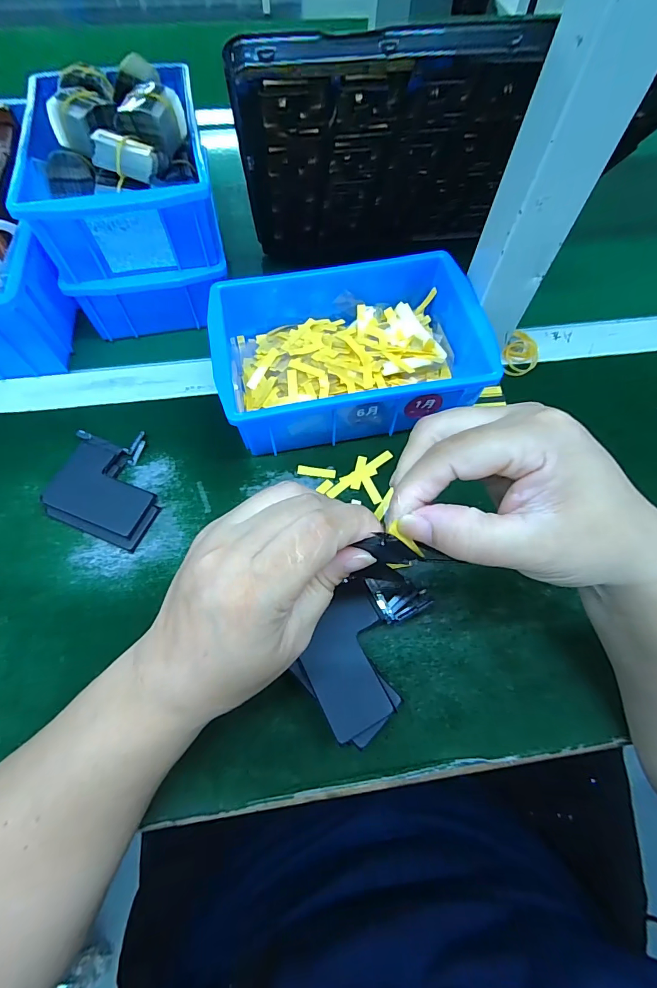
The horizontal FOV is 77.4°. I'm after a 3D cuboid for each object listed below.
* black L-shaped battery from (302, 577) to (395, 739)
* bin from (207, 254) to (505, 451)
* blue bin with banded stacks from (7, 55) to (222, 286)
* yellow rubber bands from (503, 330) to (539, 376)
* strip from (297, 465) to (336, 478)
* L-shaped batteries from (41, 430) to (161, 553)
[{"bbox_3d":[0.013,0.096,0.244,0.053,0.004,0.077,-20,67,-12],"label":"black L-shaped battery"},{"bbox_3d":[0.013,-0.116,0.337,0.202,0.073,0.144,-9,64,-7],"label":"bin"},{"bbox_3d":[-0.166,-0.265,0.331,0.130,0.077,0.178,-10,66,-6],"label":"blue bin with banded stacks"},{"bbox_3d":[0.175,-0.127,0.373,0.030,0.011,0.044,29,66,12],"label":"yellow rubber bands"},{"bbox_3d":[-0.009,-0.018,0.322,0.030,0.004,0.008,6,63,1],"label":"strip"},{"bbox_3d":[-0.164,-0.008,0.312,0.085,0.008,0.080,20,64,7],"label":"L-shaped batteries"}]

